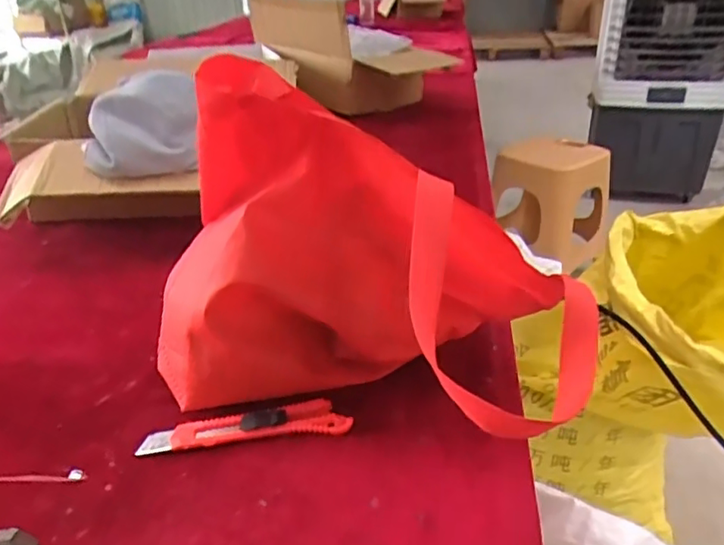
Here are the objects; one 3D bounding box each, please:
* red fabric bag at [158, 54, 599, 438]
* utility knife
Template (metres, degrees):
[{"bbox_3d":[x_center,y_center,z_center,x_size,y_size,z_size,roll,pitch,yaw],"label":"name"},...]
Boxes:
[{"bbox_3d":[0.001,-0.011,0.442,0.328,0.234,0.134,4,31,11],"label":"red fabric bag"},{"bbox_3d":[-0.089,0.118,0.448,0.155,0.008,0.031,-4,45,-5],"label":"utility knife"}]

